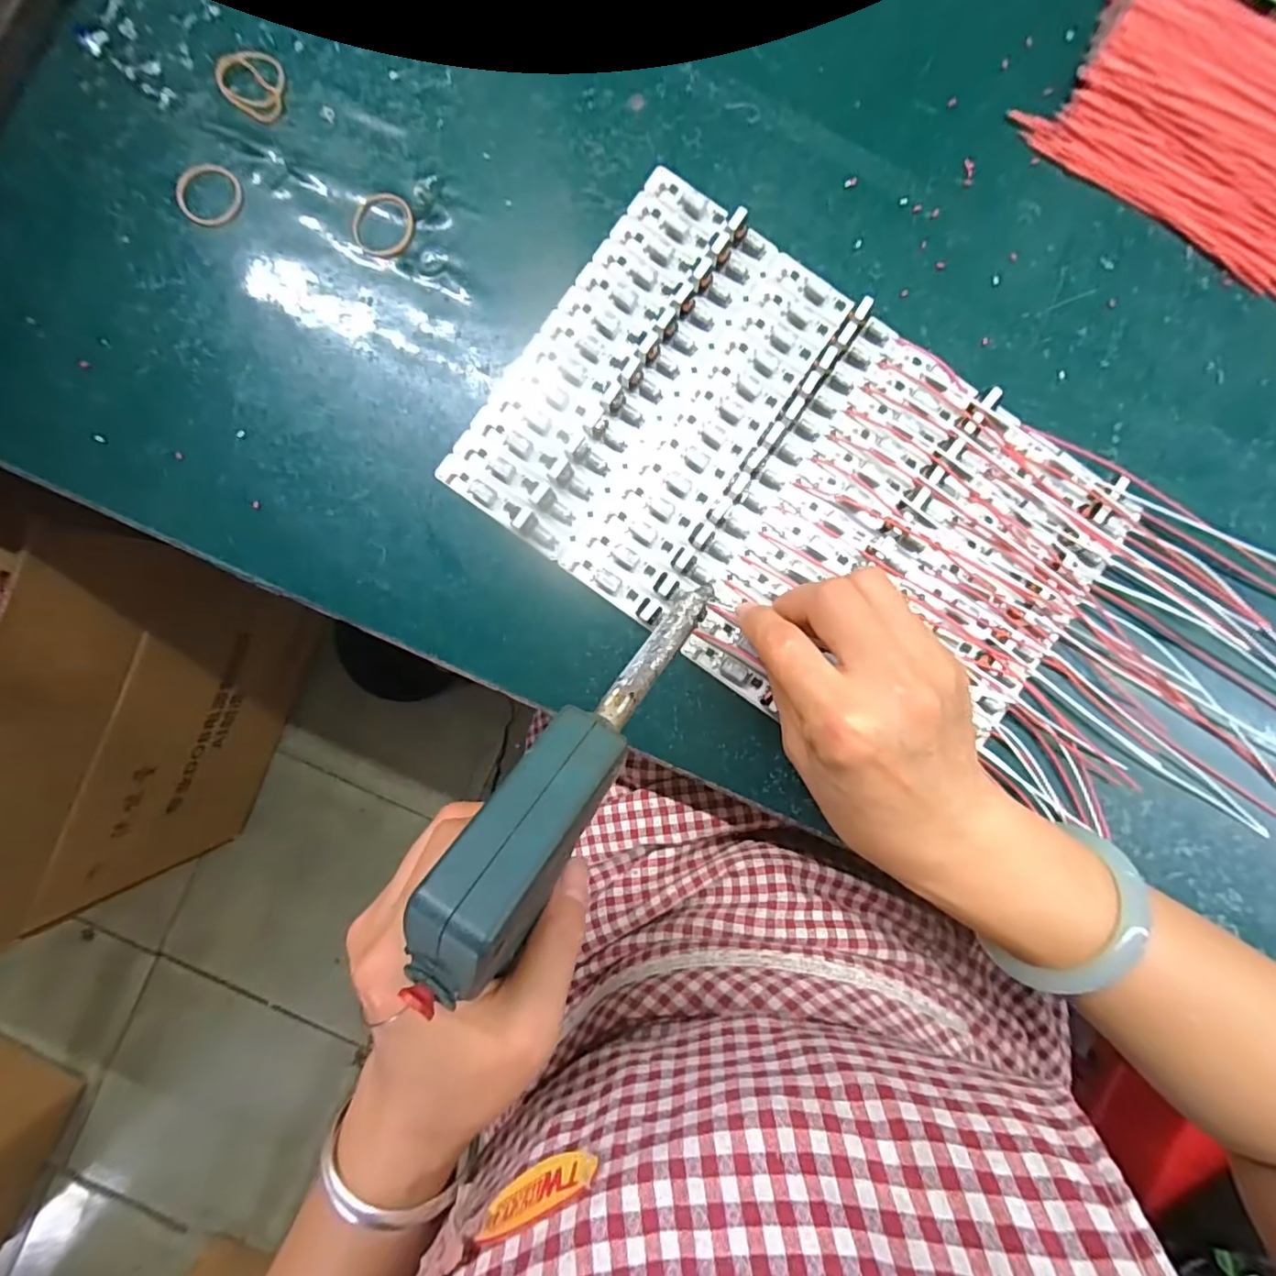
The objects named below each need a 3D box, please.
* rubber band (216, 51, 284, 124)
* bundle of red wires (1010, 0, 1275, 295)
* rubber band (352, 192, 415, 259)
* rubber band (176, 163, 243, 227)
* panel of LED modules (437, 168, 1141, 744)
[{"bbox_3d":[-0.194,-0.280,0.291,0.037,0.004,0.030,32,90,1],"label":"rubber band"},{"bbox_3d":[0.288,-0.252,0.284,0.157,0.023,0.096,33,90,1],"label":"bundle of red wires"},{"bbox_3d":[-0.127,-0.205,0.289,0.028,0.006,0.032,31,90,1],"label":"rubber band"},{"bbox_3d":[-0.215,-0.223,0.291,0.030,0.005,0.030,0,90,0],"label":"rubber band"},{"bbox_3d":[0.074,-0.074,0.284,0.292,0.014,0.186,35,90,1],"label":"panel of LED modules"}]

